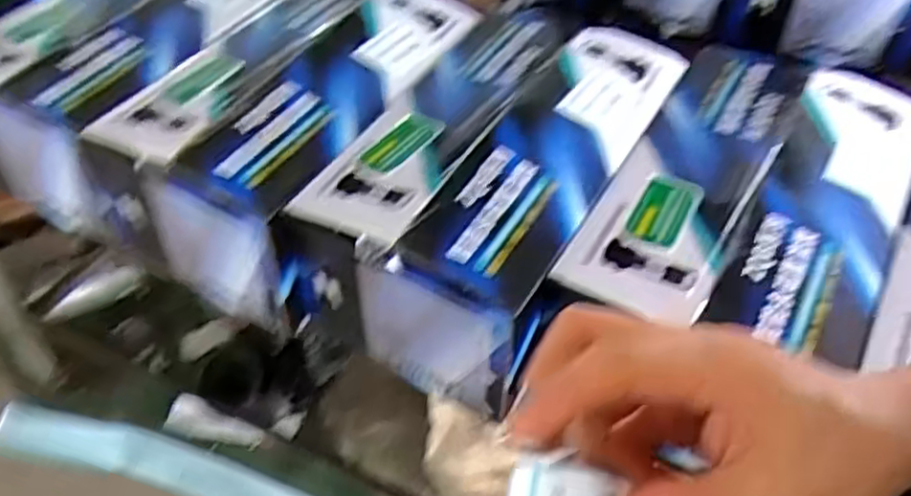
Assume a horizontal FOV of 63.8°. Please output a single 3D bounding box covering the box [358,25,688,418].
[{"bbox_3d":[0.082,-0.049,0.735,0.130,0.161,0.406,24,52,20],"label":"box"}]

